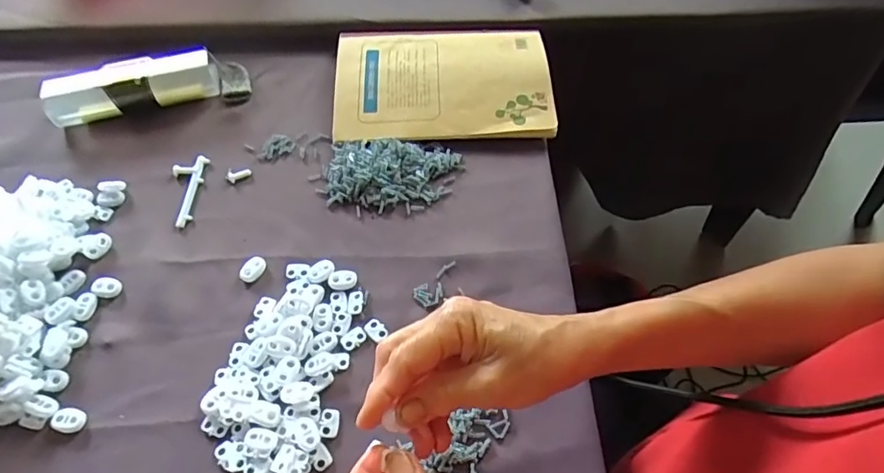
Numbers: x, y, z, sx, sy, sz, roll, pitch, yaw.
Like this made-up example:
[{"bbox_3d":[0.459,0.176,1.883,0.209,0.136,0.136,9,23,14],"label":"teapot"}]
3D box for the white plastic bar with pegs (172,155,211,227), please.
[{"bbox_3d":[-0.228,-0.042,0.479,0.028,0.006,0.075,0,59,2],"label":"white plastic bar with pegs"}]

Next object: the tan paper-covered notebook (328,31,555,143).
[{"bbox_3d":[-0.001,-0.152,0.526,0.202,0.016,0.140,-3,59,0],"label":"tan paper-covered notebook"}]

